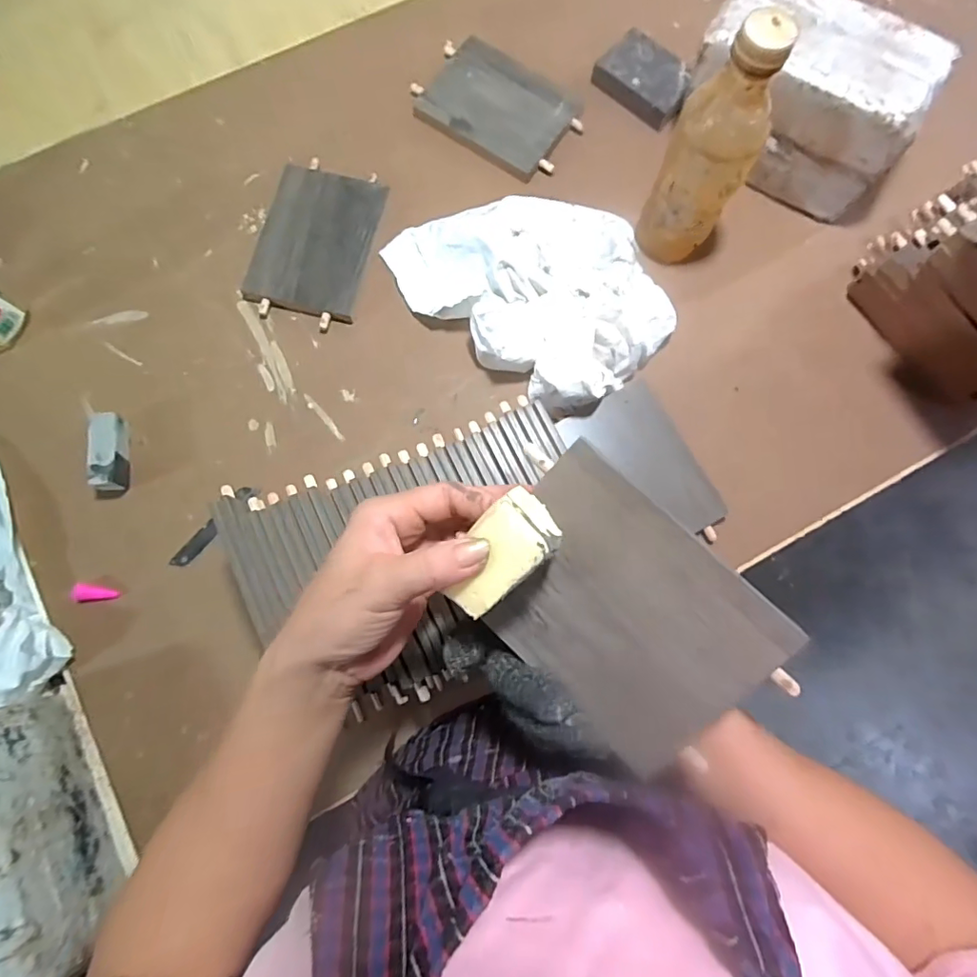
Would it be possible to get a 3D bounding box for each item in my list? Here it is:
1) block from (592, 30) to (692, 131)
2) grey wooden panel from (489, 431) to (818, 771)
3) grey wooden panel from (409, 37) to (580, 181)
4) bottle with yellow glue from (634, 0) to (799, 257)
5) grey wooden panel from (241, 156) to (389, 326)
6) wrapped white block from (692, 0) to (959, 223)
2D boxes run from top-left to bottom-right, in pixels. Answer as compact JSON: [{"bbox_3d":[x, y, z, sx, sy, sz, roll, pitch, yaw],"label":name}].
[{"bbox_3d":[0.172,-0.450,0.592,0.098,0.025,0.074,39,81,6],"label":"block"},{"bbox_3d":[0.071,0.067,0.288,0.151,0.007,0.113,43,105,8],"label":"grey wooden panel"},{"bbox_3d":[0.010,-0.415,0.584,0.170,0.020,0.119,31,81,5],"label":"grey wooden panel"},{"bbox_3d":[0.192,-0.282,0.469,0.069,0.213,0.067,-36,82,-7],"label":"bottle with yellow glue"},{"bbox_3d":[-0.177,-0.252,0.551,0.111,0.017,0.162,14,80,2],"label":"grey wooden panel"},{"bbox_3d":[0.304,-0.380,0.531,0.212,0.135,0.106,29,81,4],"label":"wrapped white block"}]

